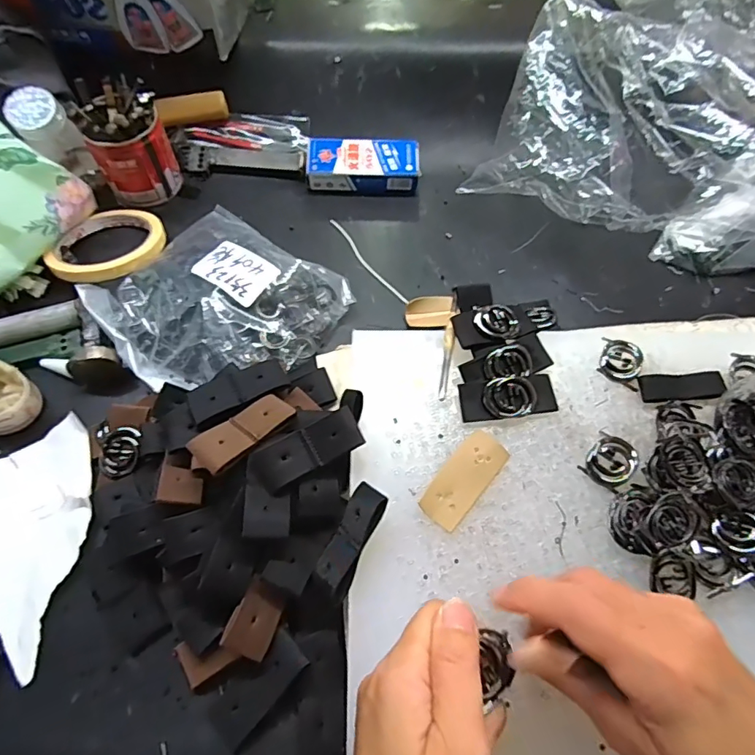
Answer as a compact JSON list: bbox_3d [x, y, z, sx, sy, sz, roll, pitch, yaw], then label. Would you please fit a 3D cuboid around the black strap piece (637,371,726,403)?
[{"bbox_3d":[0.203,0.006,0.329,0.056,0.007,0.024,-5,47,1],"label":"black strap piece"}]

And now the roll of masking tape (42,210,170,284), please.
[{"bbox_3d":[-0.226,-0.111,0.418,0.089,0.025,0.085,-19,64,-11],"label":"roll of masking tape"}]

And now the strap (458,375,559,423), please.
[{"bbox_3d":[0.085,0.013,0.321,0.063,0.014,0.025,-6,62,-4],"label":"strap"}]

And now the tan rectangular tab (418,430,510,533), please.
[{"bbox_3d":[0.053,0.061,0.299,0.027,0.005,0.063,37,68,17],"label":"tan rectangular tab"}]

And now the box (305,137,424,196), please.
[{"bbox_3d":[-0.013,-0.202,0.477,0.104,0.032,0.039,1,62,-1],"label":"box"}]

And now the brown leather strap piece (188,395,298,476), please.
[{"bbox_3d":[-0.079,0.031,0.295,0.026,0.007,0.063,40,51,18],"label":"brown leather strap piece"}]

